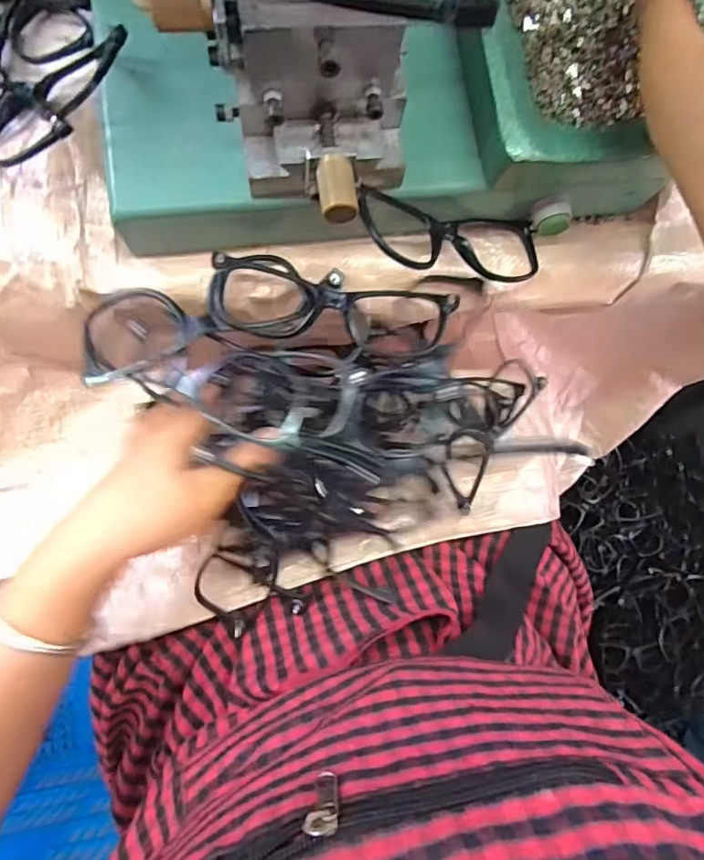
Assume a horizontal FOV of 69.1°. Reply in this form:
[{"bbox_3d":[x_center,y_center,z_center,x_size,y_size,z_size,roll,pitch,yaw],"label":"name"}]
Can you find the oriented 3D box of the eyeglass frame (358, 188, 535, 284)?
[{"bbox_3d":[0.058,-0.116,0.311,0.135,0.022,0.046,-3,84,-32],"label":"eyeglass frame"}]

